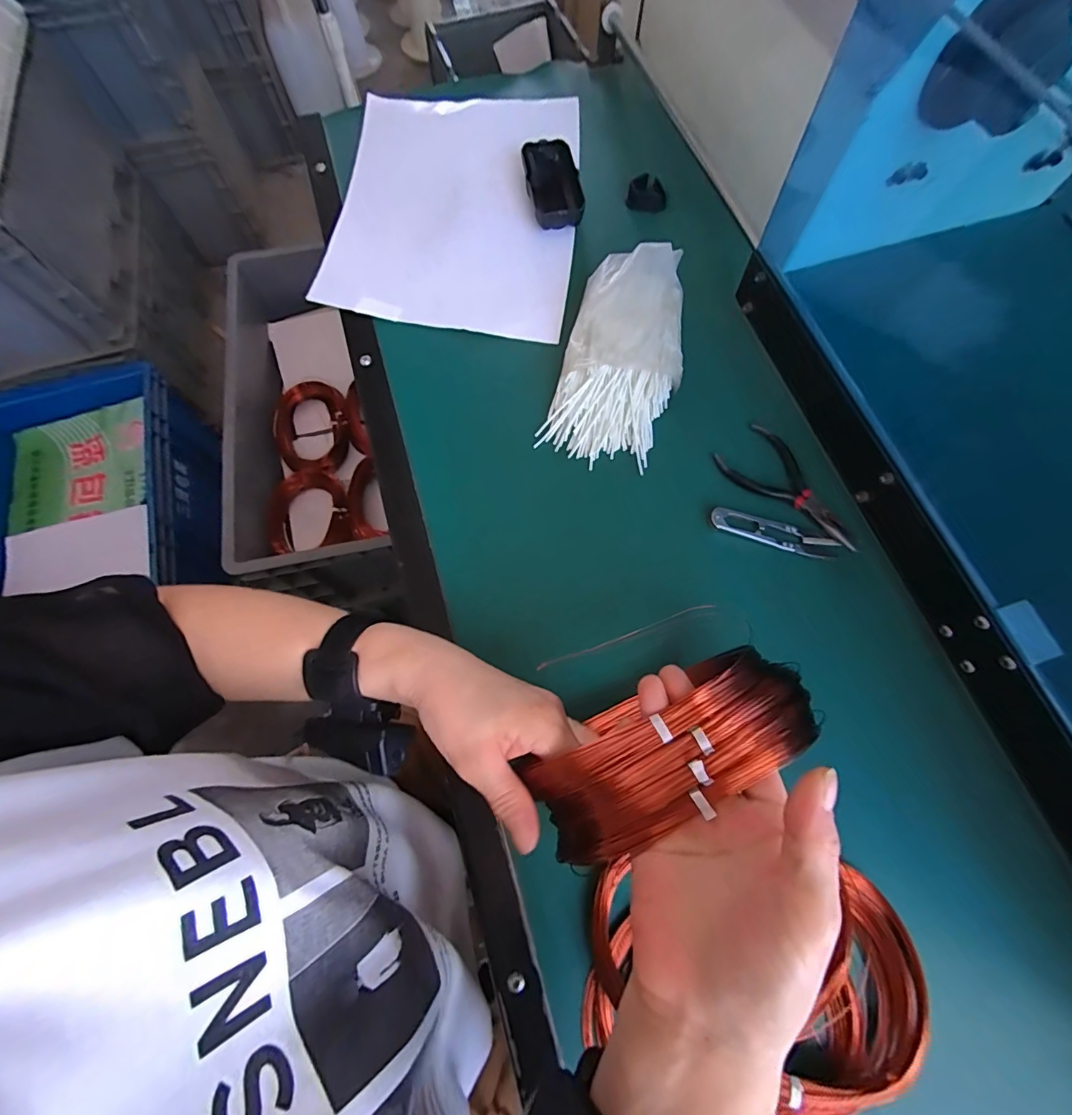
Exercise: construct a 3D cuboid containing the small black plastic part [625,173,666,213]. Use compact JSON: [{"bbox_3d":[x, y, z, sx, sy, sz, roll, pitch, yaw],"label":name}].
[{"bbox_3d":[0.119,-0.392,0.506,0.041,0.014,0.037,7,71,3],"label":"small black plastic part"}]

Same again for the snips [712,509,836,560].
[{"bbox_3d":[0.188,-0.019,0.375,0.099,0.012,0.021,17,72,6],"label":"snips"}]

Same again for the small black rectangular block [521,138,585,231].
[{"bbox_3d":[0.017,-0.392,0.498,0.053,0.022,0.112,-7,71,-2],"label":"small black rectangular block"}]

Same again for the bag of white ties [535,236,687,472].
[{"bbox_3d":[0.080,-0.187,0.422,0.102,0.036,0.218,16,72,6],"label":"bag of white ties"}]

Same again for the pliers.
[{"bbox_3d":[0.211,-0.056,0.388,0.059,0.007,0.122,-38,75,-12],"label":"pliers"}]

